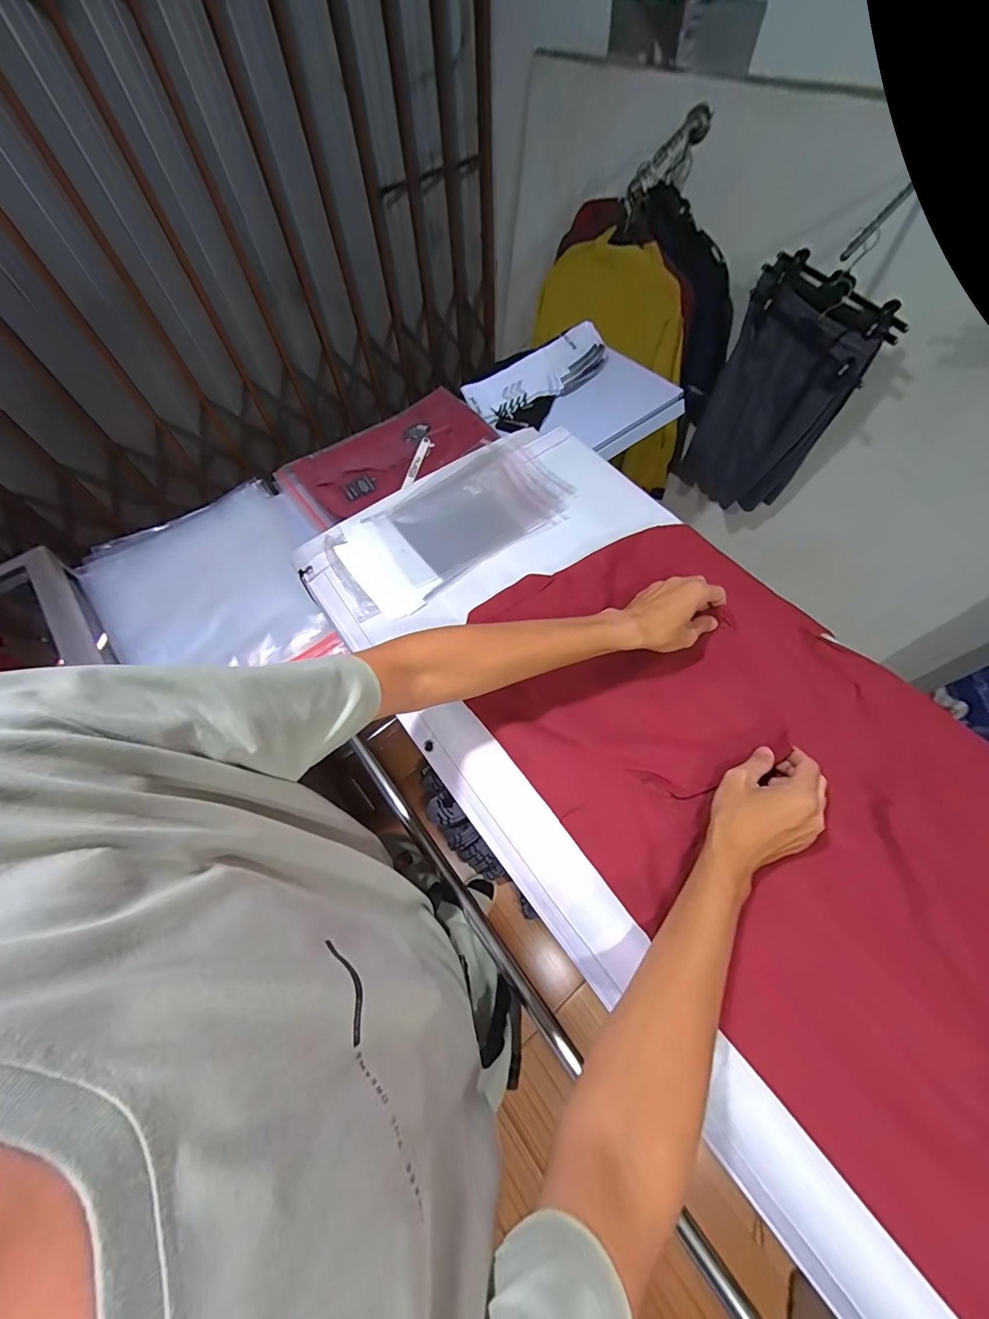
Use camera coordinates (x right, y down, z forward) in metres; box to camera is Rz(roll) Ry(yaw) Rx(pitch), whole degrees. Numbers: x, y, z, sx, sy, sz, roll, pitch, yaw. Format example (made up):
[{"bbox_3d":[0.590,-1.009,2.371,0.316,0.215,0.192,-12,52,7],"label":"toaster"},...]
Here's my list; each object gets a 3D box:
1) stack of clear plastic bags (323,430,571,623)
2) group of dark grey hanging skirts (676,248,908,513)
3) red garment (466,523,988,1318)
[{"bbox_3d":[-0.061,-0.200,0.653,0.363,0.020,0.173,-33,66,-15],"label":"stack of clear plastic bags"},{"bbox_3d":[0.697,-0.638,1.123,0.112,0.518,0.292,-34,66,-15],"label":"group of dark grey hanging skirts"},{"bbox_3d":[0.291,0.136,0.453,0.384,0.035,0.723,-36,65,-11],"label":"red garment"}]

